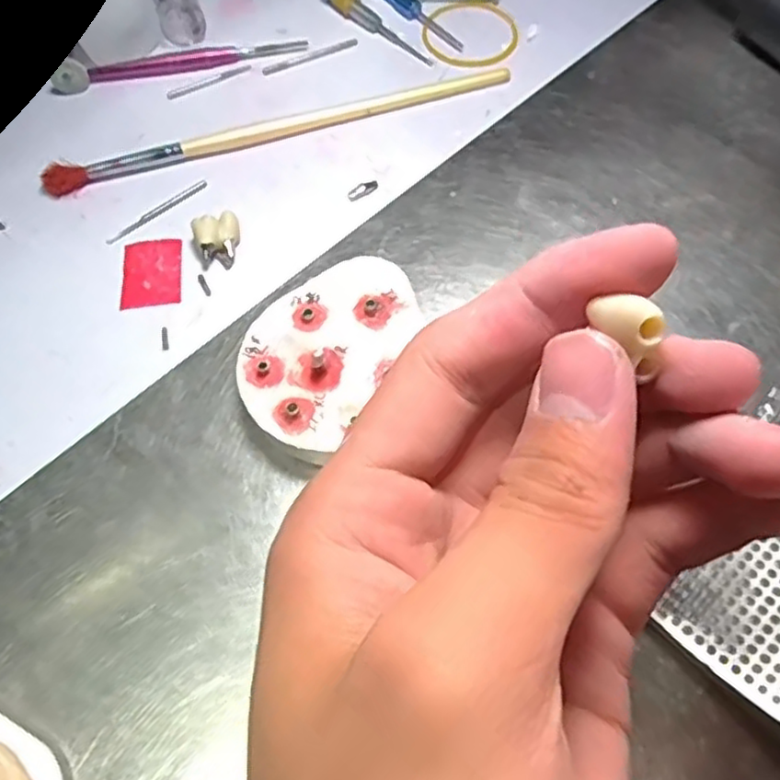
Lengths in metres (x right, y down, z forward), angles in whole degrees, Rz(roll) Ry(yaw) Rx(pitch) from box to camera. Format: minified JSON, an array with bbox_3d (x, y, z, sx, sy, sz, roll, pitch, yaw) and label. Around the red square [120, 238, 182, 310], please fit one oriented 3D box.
[{"bbox_3d":[-0.085,-0.043,0.244,0.021,0.004,0.028,-7,65,-2],"label":"red square"}]

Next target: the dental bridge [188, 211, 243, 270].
[{"bbox_3d":[-0.061,-0.054,0.245,0.017,0.011,0.017,0,65,1],"label":"dental bridge"}]

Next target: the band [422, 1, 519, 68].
[{"bbox_3d":[0.035,-0.153,0.297,0.041,0.004,0.042,0,65,1],"label":"band"}]

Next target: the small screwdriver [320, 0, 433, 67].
[{"bbox_3d":[-0.007,-0.158,0.295,0.009,0.007,0.062,-41,71,-16],"label":"small screwdriver"}]

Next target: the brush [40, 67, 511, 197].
[{"bbox_3d":[-0.042,-0.105,0.270,0.186,0.008,0.010,-17,66,-6],"label":"brush"}]

